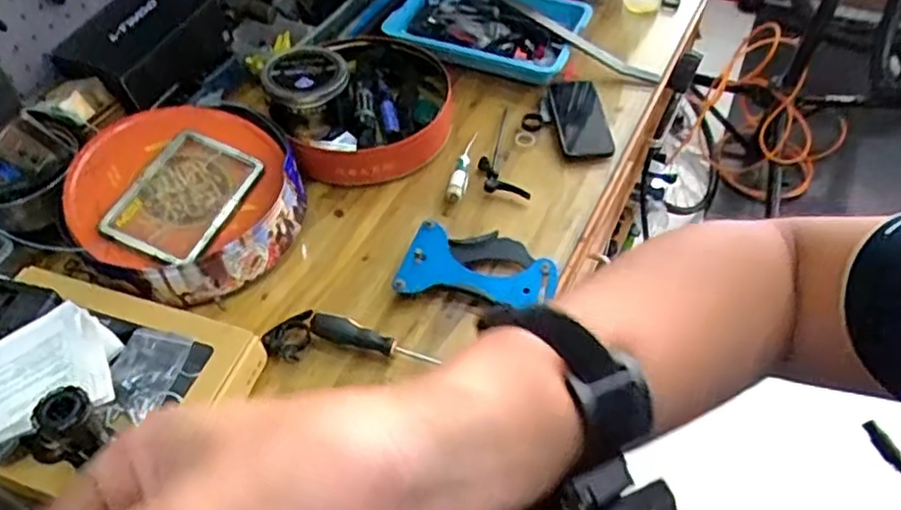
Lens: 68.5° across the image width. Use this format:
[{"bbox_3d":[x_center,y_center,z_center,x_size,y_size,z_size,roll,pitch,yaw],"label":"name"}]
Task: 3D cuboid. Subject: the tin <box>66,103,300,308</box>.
[{"bbox_3d":[-0.330,-0.077,0.841,0.266,0.120,0.247,-1,50,1],"label":"tin"}]

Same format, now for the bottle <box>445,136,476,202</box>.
[{"bbox_3d":[0.015,-0.125,0.947,0.028,0.029,0.125,5,50,6],"label":"bottle"}]

